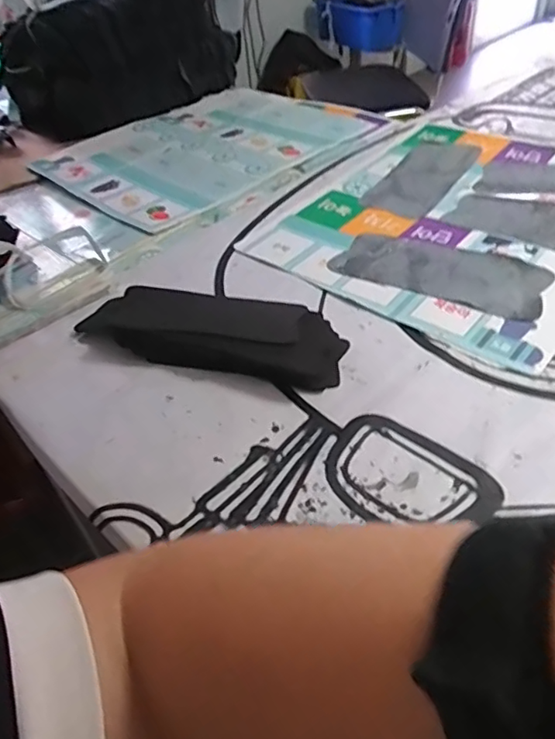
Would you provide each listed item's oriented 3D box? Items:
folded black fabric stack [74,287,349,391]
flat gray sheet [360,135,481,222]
[{"bbox_3d":[-0.072,-0.041,0.575,0.283,0.030,0.086,10,46,18],"label":"folded black fabric stack"},{"bbox_3d":[0.208,-0.278,0.811,0.099,0.006,0.235,21,50,28],"label":"flat gray sheet"}]

